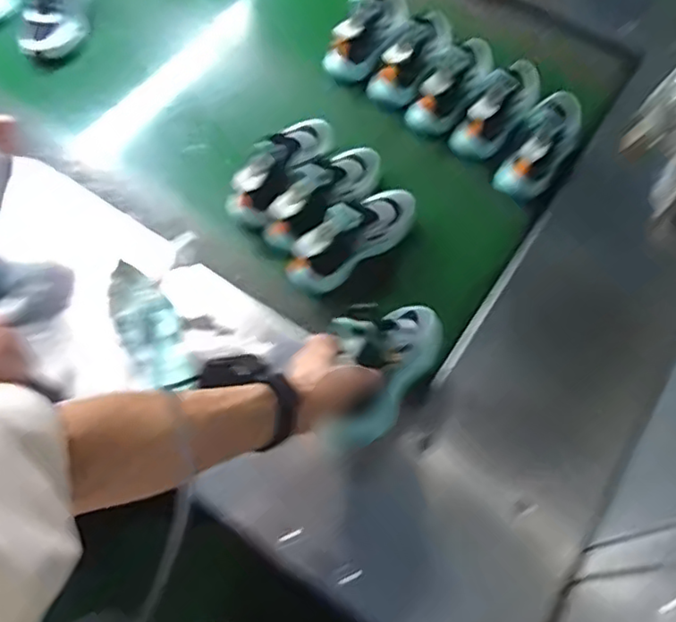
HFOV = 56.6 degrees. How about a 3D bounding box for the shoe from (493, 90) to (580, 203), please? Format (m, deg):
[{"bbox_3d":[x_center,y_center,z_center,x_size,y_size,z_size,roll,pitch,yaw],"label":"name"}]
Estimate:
[{"bbox_3d":[0.330,-0.276,0.985,0.076,0.093,0.207,30,66,10],"label":"shoe"}]

